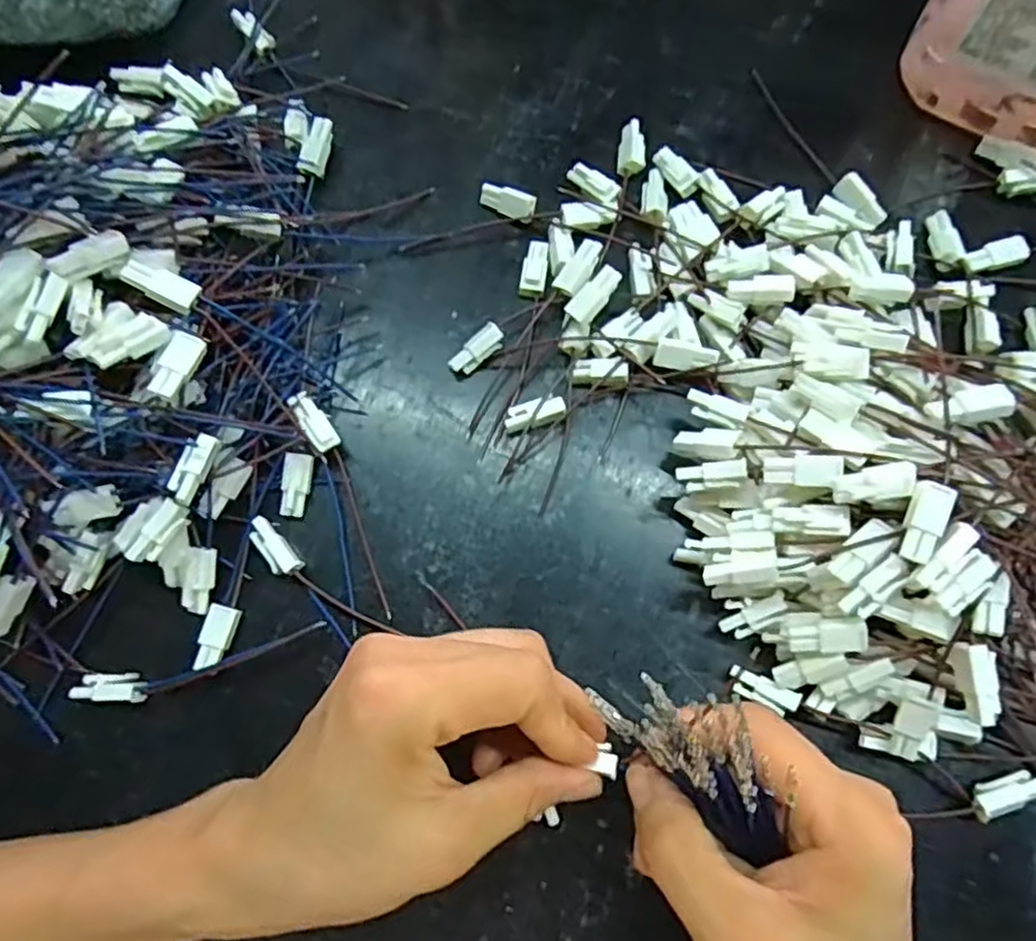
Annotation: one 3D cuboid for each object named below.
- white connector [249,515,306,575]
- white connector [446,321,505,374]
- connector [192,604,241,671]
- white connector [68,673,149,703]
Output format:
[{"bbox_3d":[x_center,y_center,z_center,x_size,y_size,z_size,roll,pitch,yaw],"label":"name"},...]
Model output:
[{"bbox_3d":[-0.095,0.030,0.284,0.010,0.009,0.025,-42,79,-9],"label":"white connector"},{"bbox_3d":[-0.017,-0.050,0.306,0.025,0.011,0.010,-36,78,-7],"label":"white connector"},{"bbox_3d":[-0.113,0.063,0.276,0.011,0.007,0.024,13,77,5],"label":"connector"},{"bbox_3d":[-0.151,0.081,0.273,0.025,0.006,0.010,2,76,2],"label":"white connector"}]

